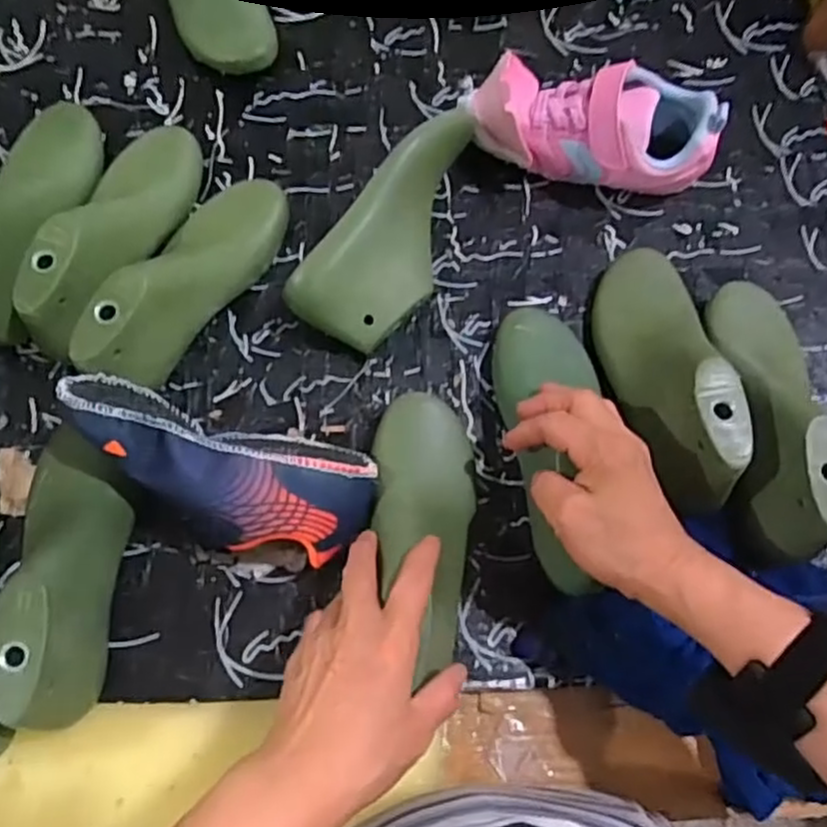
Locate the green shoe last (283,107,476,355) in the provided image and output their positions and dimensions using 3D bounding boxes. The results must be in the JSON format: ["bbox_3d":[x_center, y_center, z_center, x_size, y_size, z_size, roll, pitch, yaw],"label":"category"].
[{"bbox_3d":[-0.005,-0.137,0.537,0.076,0.078,0.198,37,74,9],"label":"green shoe last"}]

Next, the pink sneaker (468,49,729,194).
[{"bbox_3d":[0.142,-0.232,0.566,0.194,0.079,0.100,18,72,3],"label":"pink sneaker"}]

